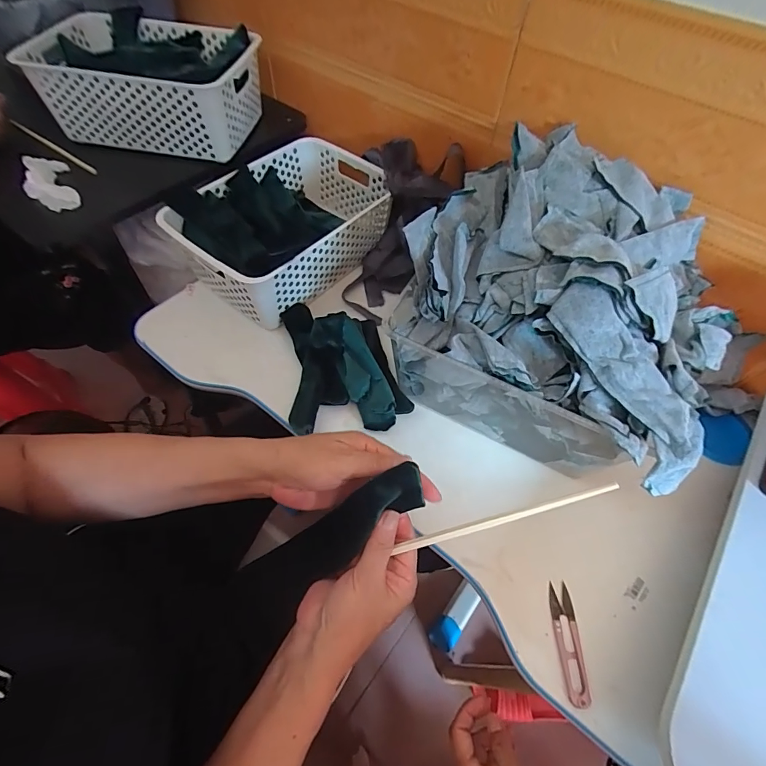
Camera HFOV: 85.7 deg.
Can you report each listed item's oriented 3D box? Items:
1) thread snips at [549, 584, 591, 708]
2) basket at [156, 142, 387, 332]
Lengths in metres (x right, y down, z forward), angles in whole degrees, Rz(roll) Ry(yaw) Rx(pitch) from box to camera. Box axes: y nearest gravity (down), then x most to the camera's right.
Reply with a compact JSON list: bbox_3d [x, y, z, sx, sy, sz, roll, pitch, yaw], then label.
[{"bbox_3d":[0.178,0.247,0.393,0.021,0.008,0.098,1,58,-2],"label":"thread snips"},{"bbox_3d":[-0.140,-0.239,0.620,0.217,0.106,0.291,36,63,18],"label":"basket"}]

